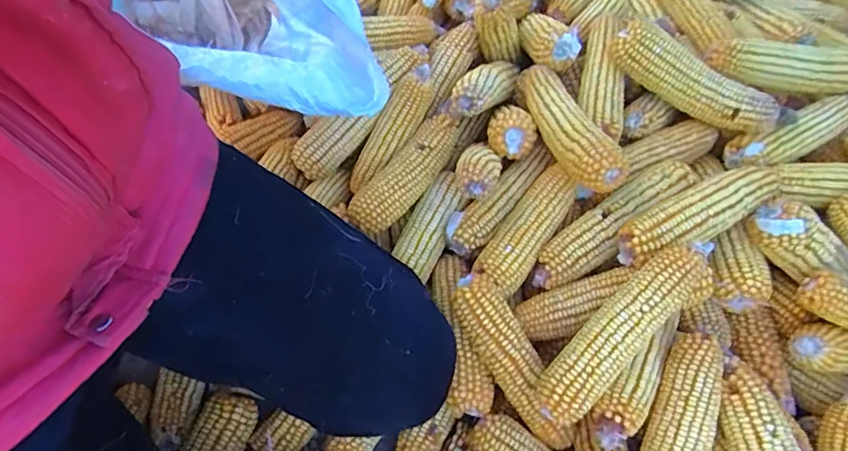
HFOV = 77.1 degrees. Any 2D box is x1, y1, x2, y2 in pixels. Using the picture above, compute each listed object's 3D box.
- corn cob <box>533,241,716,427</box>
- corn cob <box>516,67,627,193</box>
[{"bbox_3d":[0.189,0.094,0.493,0.227,0.059,0.058,-46,69,0],"label":"corn cob"},{"bbox_3d":[0.160,-0.120,0.618,0.055,0.054,0.235,-6,41,-9],"label":"corn cob"}]

